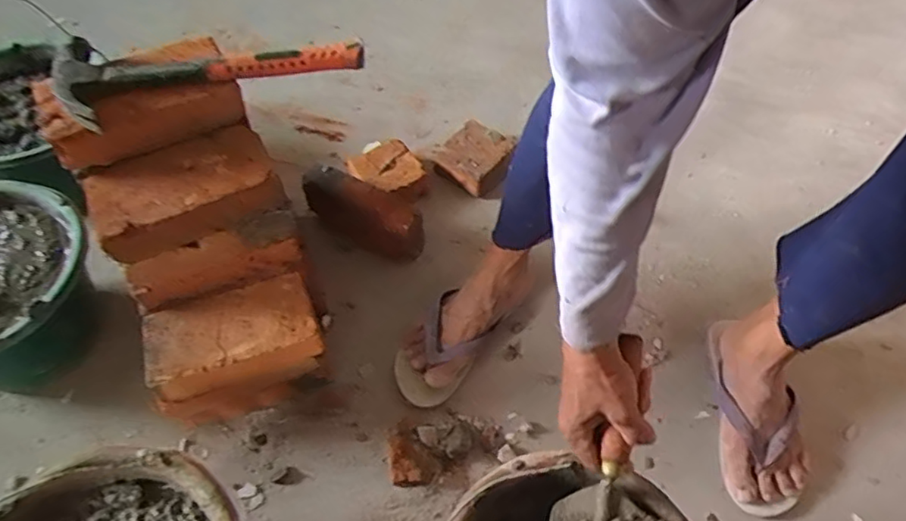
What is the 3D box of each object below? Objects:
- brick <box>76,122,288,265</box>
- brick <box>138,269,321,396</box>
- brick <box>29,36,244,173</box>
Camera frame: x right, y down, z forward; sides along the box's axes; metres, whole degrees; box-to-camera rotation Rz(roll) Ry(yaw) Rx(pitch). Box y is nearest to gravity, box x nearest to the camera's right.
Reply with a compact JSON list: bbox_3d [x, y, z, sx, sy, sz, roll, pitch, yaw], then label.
[{"bbox_3d":[-0.286,-0.074,0.638,0.181,0.058,0.096,-27,59,-17],"label":"brick"},{"bbox_3d":[-0.257,0.094,0.716,0.187,0.080,0.098,-17,57,-11],"label":"brick"},{"bbox_3d":[-0.326,-0.168,0.624,0.183,0.072,0.078,-29,60,-18],"label":"brick"}]

